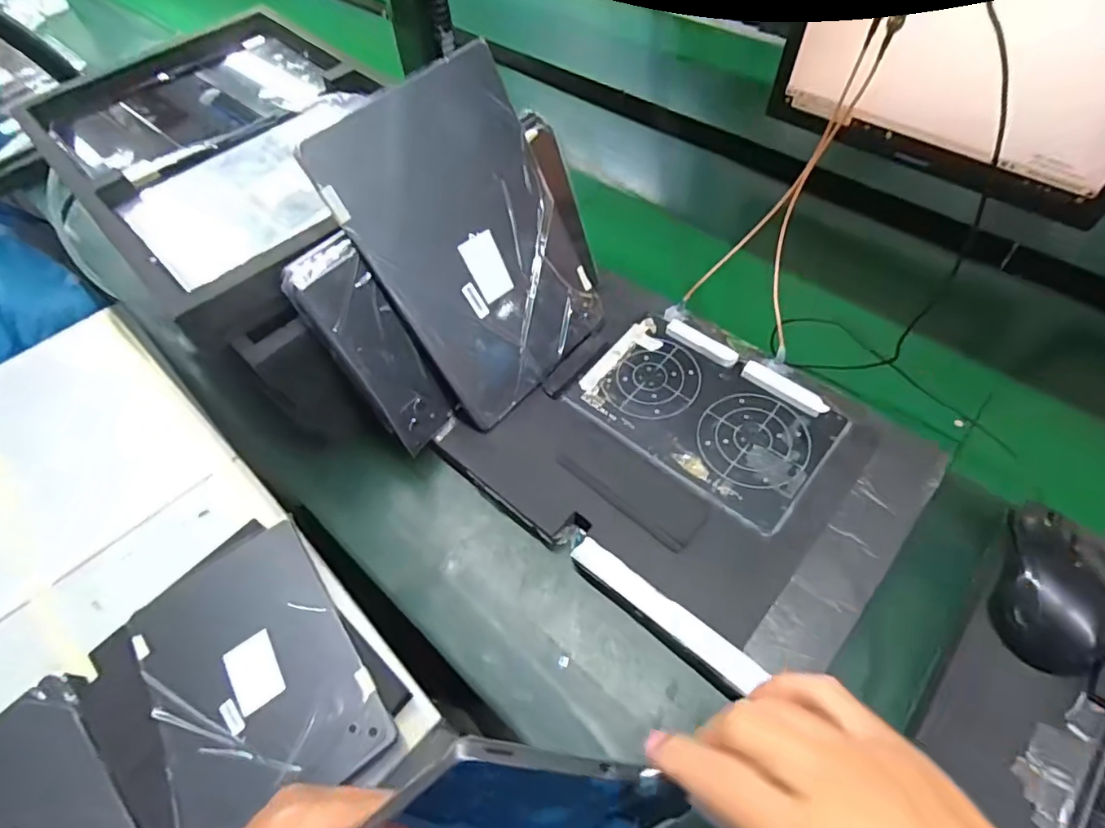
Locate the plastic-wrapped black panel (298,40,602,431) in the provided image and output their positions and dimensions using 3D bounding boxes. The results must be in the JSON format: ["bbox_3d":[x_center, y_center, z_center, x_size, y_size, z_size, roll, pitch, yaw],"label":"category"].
[{"bbox_3d":[-0.058,-0.129,0.445,0.161,0.250,0.008,-42,36,-17],"label":"plastic-wrapped black panel"}]

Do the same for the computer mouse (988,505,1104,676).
[{"bbox_3d":[0.344,0.120,0.377,0.057,0.032,0.105,23,61,17],"label":"computer mouse"}]

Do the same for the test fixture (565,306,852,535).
[{"bbox_3d":[0.139,-0.011,0.486,0.205,0.015,0.149,35,65,23],"label":"test fixture"}]

